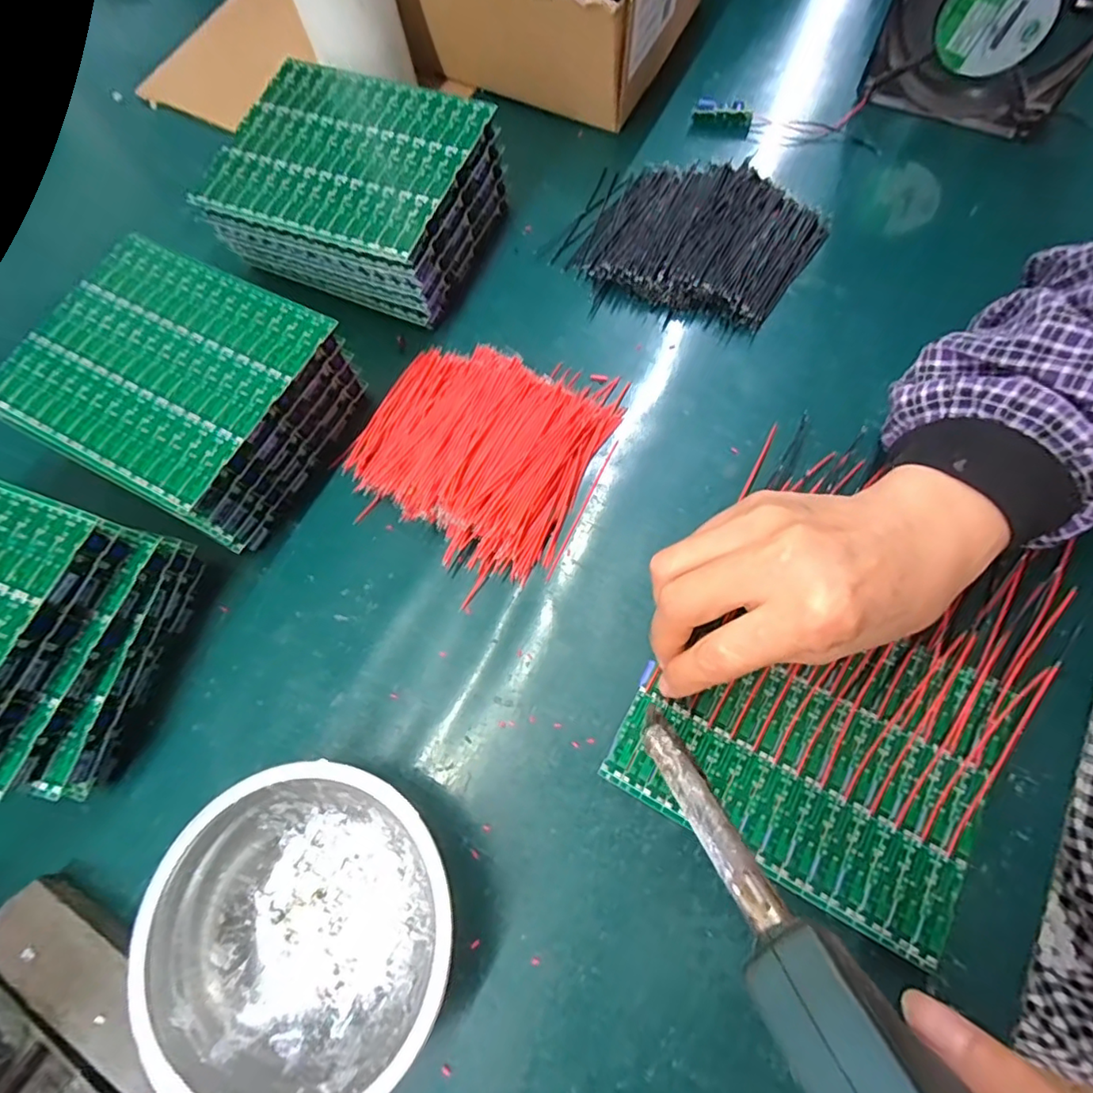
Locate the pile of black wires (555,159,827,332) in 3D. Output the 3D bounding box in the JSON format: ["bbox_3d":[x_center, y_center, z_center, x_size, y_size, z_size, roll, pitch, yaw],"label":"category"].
[{"bbox_3d":[0.093,-0.203,0.370,0.153,0.022,0.109,21,73,11],"label":"pile of black wires"}]

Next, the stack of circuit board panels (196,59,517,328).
[{"bbox_3d":[-0.119,-0.225,0.369,0.149,0.065,0.123,17,72,10],"label":"stack of circuit board panels"}]

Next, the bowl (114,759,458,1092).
[{"bbox_3d":[-0.108,0.161,0.246,0.135,0.038,0.129,17,72,10],"label":"bowl"}]

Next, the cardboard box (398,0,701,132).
[{"bbox_3d":[-0.005,-0.425,0.414,0.217,0.088,0.176,24,74,12],"label":"cardboard box"}]

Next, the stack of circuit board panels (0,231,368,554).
[{"bbox_3d":[-0.204,-0.088,0.327,0.145,0.061,0.125,26,74,13],"label":"stack of circuit board panels"}]

